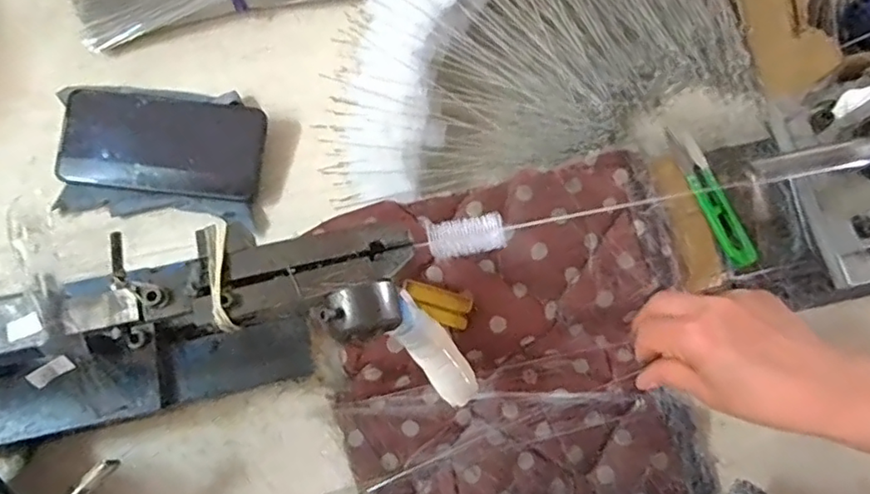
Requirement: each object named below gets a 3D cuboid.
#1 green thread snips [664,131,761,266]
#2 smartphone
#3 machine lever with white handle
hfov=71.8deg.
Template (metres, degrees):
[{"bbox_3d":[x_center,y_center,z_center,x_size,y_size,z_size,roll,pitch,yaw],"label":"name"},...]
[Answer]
[{"bbox_3d":[0.207,-0.038,0.452,0.023,0.007,0.112,-21,76,-8],"label":"green thread snips"},{"bbox_3d":[-0.220,-0.085,0.485,0.157,0.009,0.078,7,88,0],"label":"smartphone"},{"bbox_3d":[-0.015,0.053,0.354,0.031,0.136,0.044,14,70,40],"label":"machine lever with white handle"}]

